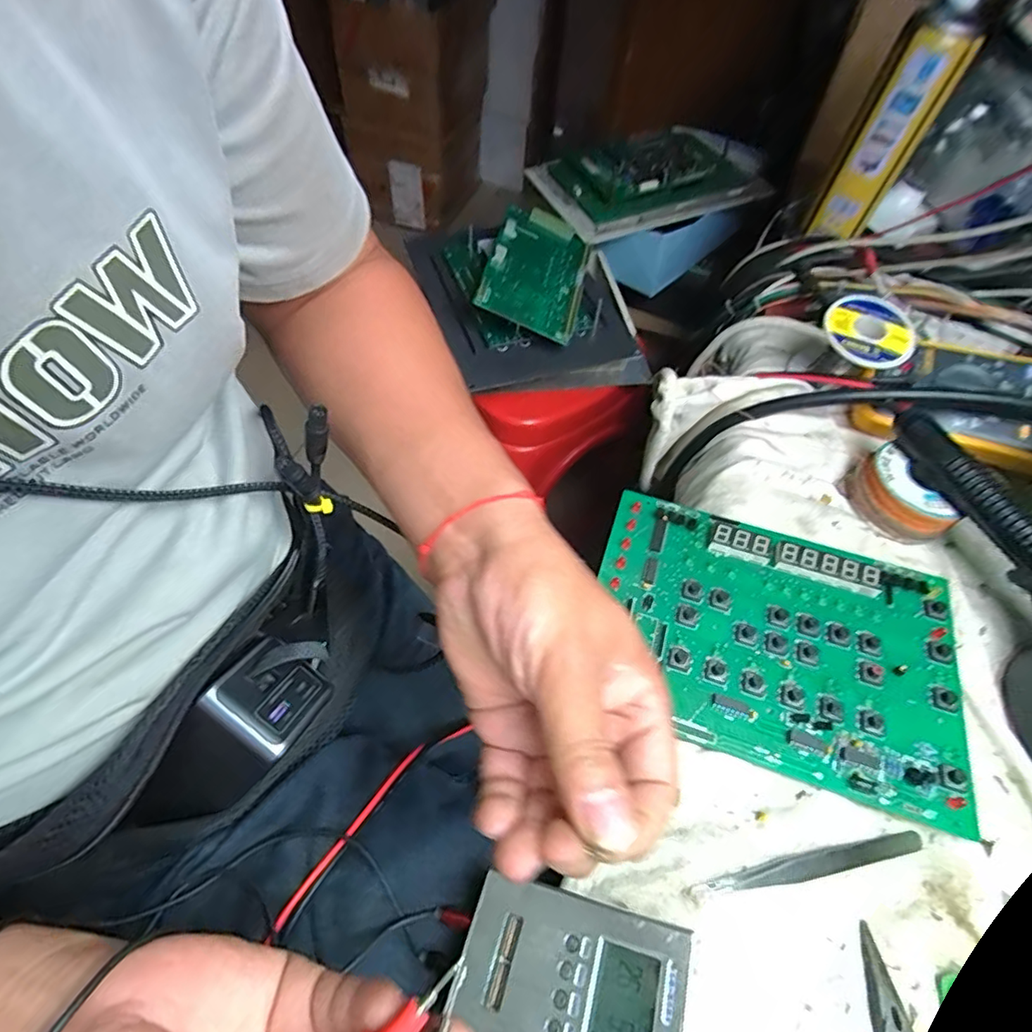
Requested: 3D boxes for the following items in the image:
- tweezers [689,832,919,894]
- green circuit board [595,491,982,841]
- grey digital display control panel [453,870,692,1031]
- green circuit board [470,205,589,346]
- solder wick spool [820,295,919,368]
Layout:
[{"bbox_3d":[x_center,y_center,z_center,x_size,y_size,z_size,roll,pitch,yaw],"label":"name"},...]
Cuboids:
[{"bbox_3d":[0.148,0.175,0.276,0.127,0.009,0.010,-6,59,-7],"label":"tweezers"},{"bbox_3d":[0.155,0.072,0.333,0.210,0.013,0.153,18,60,6],"label":"green circuit board"},{"bbox_3d":[0.021,0.203,0.238,0.099,0.004,0.066,-3,42,29],"label":"grey digital display control panel"},{"bbox_3d":[0.026,-0.303,0.676,0.115,0.016,0.206,19,62,-10],"label":"green circuit board"},{"bbox_3d":[0.262,-0.137,0.410,0.052,0.011,0.064,-33,73,1],"label":"solder wick spool"}]

